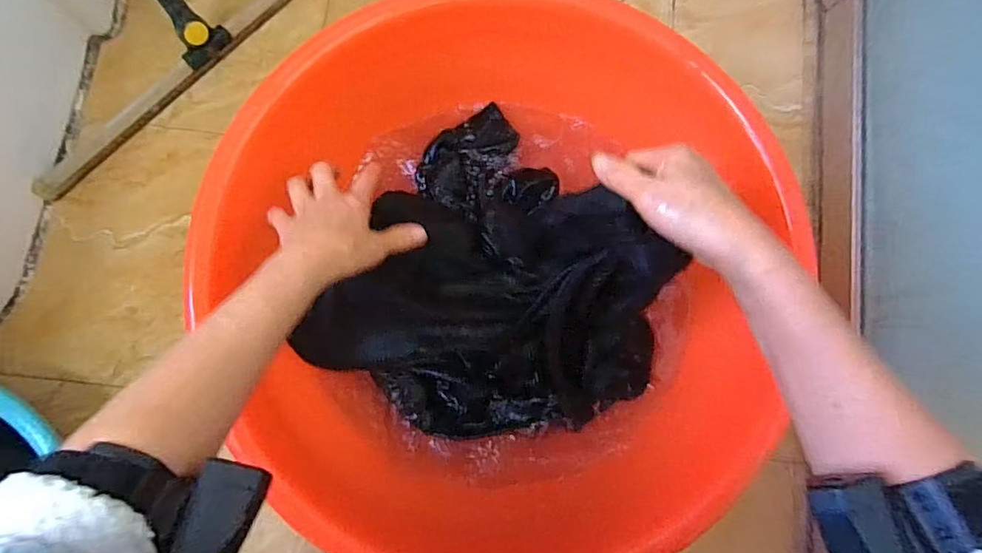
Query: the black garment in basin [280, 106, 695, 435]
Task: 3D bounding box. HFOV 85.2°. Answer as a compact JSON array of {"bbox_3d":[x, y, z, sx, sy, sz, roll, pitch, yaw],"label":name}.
[{"bbox_3d":[-0.023,0.016,0.489,0.285,0.176,0.335,-32,84,-6],"label":"black garment in basin"}]

